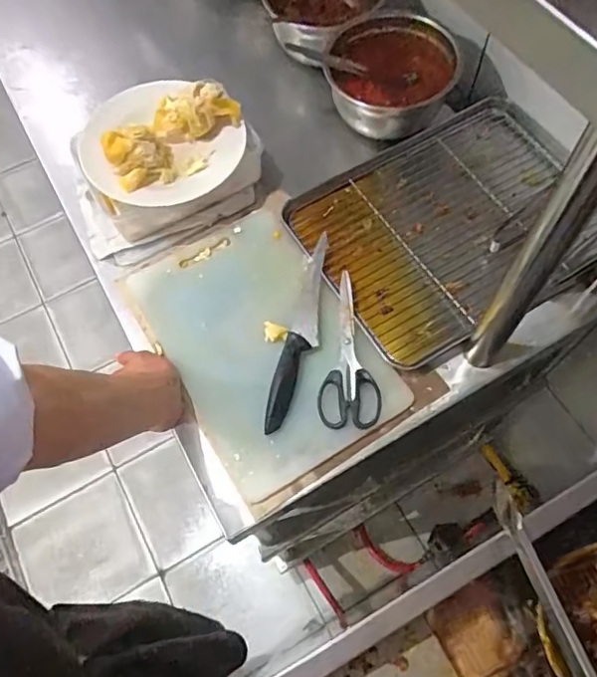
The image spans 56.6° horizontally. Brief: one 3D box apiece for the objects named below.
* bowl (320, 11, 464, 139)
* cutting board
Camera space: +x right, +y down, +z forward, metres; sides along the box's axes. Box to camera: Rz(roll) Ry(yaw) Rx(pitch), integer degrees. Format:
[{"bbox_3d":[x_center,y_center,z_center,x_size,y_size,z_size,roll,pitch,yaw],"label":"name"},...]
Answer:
[{"bbox_3d":[0.131,-0.380,0.815,0.179,0.112,0.148,11,64,6],"label":"bowl"},{"bbox_3d":[-0.039,-0.005,0.707,0.256,0.034,0.372,-30,67,-13],"label":"cutting board"}]

